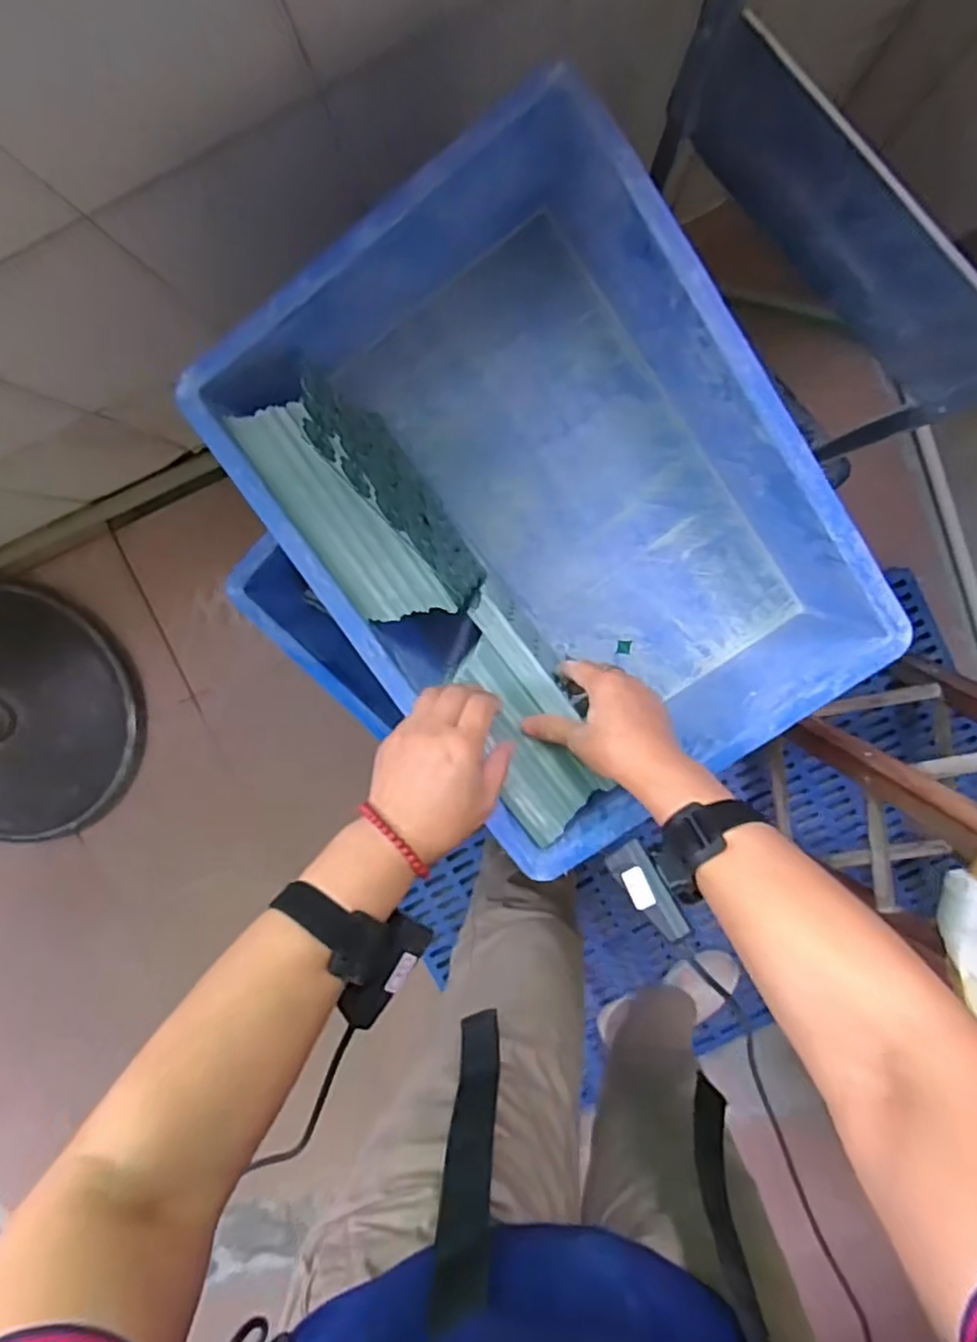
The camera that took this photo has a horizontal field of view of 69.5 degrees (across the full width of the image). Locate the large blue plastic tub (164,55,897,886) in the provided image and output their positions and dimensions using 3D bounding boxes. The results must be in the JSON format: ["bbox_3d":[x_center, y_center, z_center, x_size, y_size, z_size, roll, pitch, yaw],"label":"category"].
[{"bbox_3d":[0.061,-0.129,0.586,0.377,0.174,0.467,-35,95,6],"label":"large blue plastic tub"}]

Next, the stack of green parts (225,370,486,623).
[{"bbox_3d":[-0.096,-0.130,0.571,0.094,0.168,0.209,-33,95,6],"label":"stack of green parts"}]

